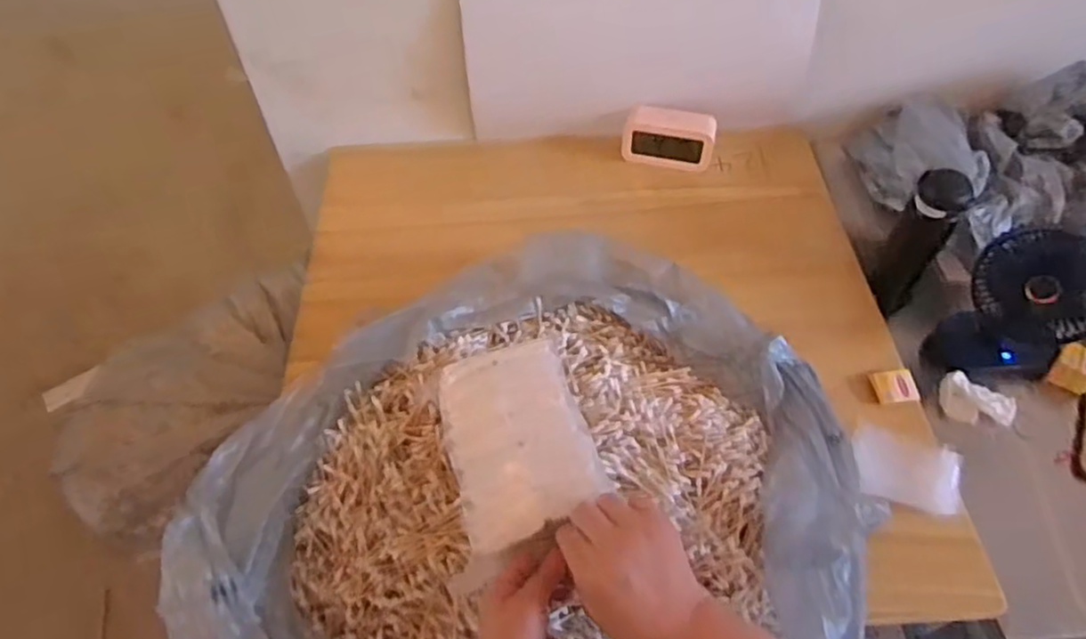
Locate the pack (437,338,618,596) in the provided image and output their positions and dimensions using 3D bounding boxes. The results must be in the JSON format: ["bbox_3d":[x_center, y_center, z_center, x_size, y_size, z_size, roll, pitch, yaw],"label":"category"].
[{"bbox_3d":[-0.026,0.114,0.618,0.135,0.022,0.212,-15,55,-8],"label":"pack"}]

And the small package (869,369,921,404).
[{"bbox_3d":[0.422,0.080,0.829,0.047,0.011,0.042,-2,54,1],"label":"small package"}]

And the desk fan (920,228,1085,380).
[{"bbox_3d":[0.587,-0.003,0.857,0.110,0.194,0.147,-36,60,-21],"label":"desk fan"}]

